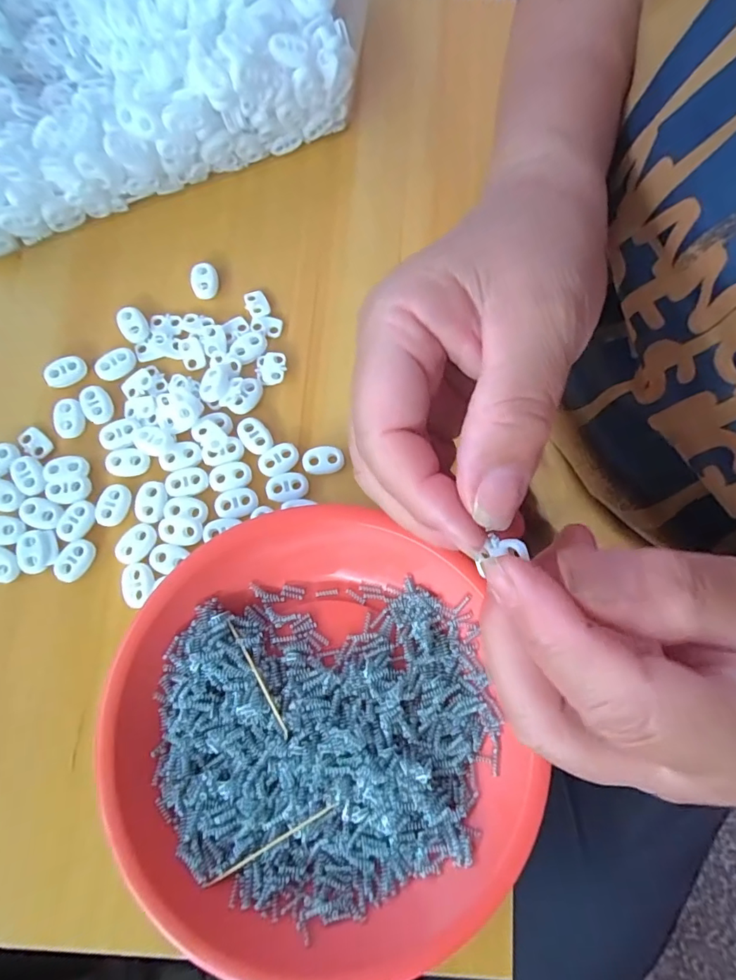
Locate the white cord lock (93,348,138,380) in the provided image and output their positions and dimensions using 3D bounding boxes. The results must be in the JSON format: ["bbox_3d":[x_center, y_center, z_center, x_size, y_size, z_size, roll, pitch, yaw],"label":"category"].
[{"bbox_3d":[-0.142,-0.071,0.269,0.022,0.005,0.014,-36,79,-10],"label":"white cord lock"}]

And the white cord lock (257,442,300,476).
[{"bbox_3d":[-0.049,-0.017,0.258,0.022,0.004,0.015,-27,77,-8],"label":"white cord lock"}]

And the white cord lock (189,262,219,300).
[{"bbox_3d":[-0.097,-0.124,0.283,0.017,0.006,0.020,-16,76,-6],"label":"white cord lock"}]

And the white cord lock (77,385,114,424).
[{"bbox_3d":[-0.150,-0.048,0.262,0.015,0.004,0.023,-26,77,-8],"label":"white cord lock"}]

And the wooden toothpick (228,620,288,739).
[{"bbox_3d":[-0.052,0.089,0.226,0.004,0.004,0.059,-30,78,-9],"label":"wooden toothpick"}]

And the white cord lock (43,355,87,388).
[{"bbox_3d":[-0.170,-0.067,0.267,0.022,0.004,0.014,-21,77,-7],"label":"white cord lock"}]

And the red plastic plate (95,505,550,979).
[{"bbox_3d":[-0.026,0.107,0.218,0.178,0.023,0.186,-12,76,-5],"label":"red plastic plate"}]

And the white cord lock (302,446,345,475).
[{"bbox_3d":[-0.024,-0.017,0.259,0.022,0.004,0.015,-11,76,-4],"label":"white cord lock"}]

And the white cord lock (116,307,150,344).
[{"bbox_3d":[-0.135,-0.095,0.275,0.015,0.006,0.021,-37,79,-10],"label":"white cord lock"}]

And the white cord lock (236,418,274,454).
[{"bbox_3d":[-0.062,-0.030,0.260,0.014,0.004,0.023,-38,79,-10],"label":"white cord lock"}]

